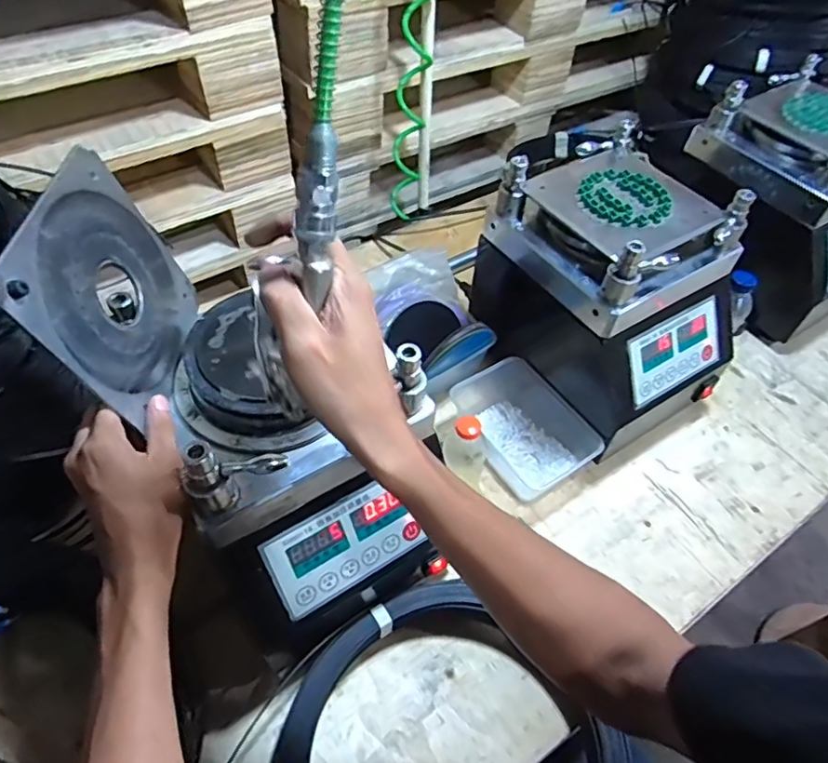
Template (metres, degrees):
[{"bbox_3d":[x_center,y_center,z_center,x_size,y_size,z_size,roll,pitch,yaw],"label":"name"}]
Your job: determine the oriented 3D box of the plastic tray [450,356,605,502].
[{"bbox_3d":[0.133,0.054,0.742,0.118,0.068,0.195,-29,59,-23],"label":"plastic tray"}]

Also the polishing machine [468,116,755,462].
[{"bbox_3d":[0.248,-0.105,0.739,0.223,0.278,0.282,-26,58,-21],"label":"polishing machine"}]

